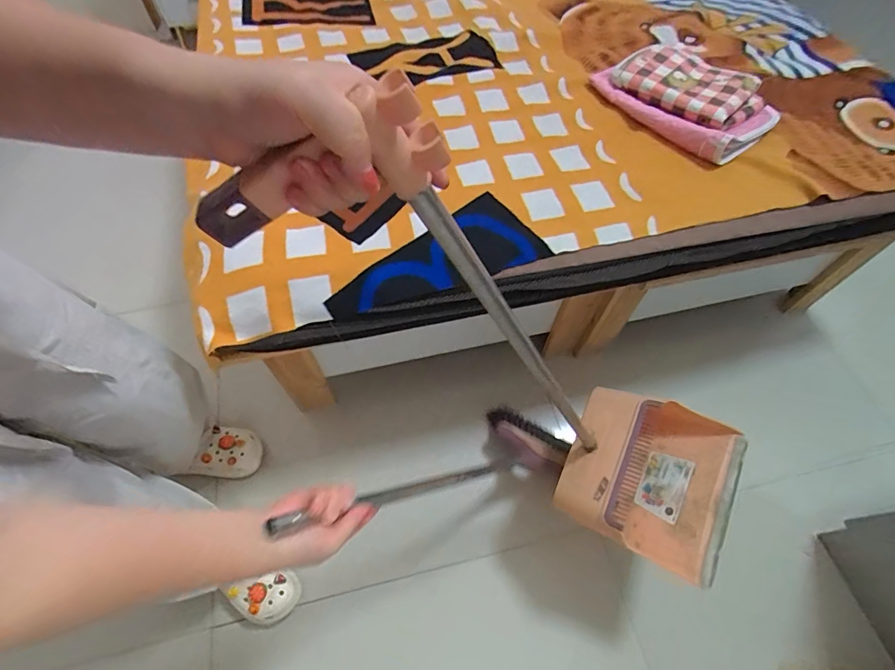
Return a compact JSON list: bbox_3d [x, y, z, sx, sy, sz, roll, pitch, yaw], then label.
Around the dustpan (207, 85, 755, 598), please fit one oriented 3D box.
[{"bbox_3d":[0.166,0.067,0.517,0.240,0.826,0.250,-6,55,35],"label":"dustpan"}]

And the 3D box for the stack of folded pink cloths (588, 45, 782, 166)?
[{"bbox_3d":[0.496,-0.496,0.891,0.243,0.044,0.328,-33,68,-18],"label":"stack of folded pink cloths"}]

